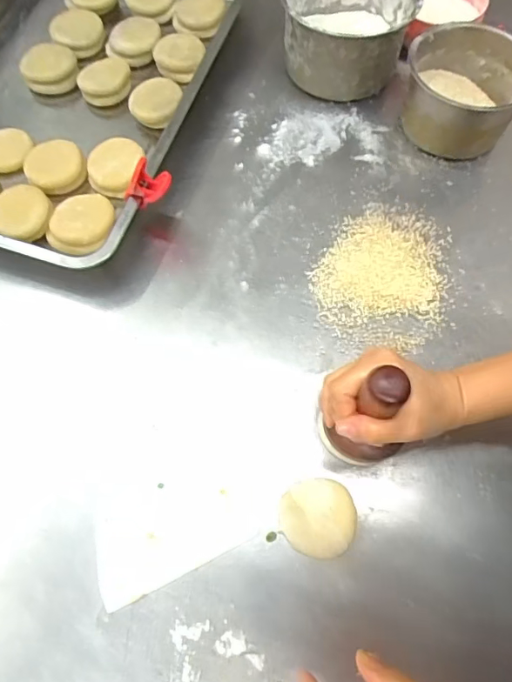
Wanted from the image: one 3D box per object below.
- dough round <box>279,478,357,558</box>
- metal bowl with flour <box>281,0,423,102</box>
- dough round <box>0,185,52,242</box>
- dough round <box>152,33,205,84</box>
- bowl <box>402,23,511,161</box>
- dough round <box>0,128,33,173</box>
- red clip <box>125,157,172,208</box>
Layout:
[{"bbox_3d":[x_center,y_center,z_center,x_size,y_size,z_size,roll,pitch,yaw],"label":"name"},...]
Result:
[{"bbox_3d":[0.049,0.140,0.386,0.058,0.018,0.058,-1,66,1],"label":"dough round"},{"bbox_3d":[0.107,-0.369,0.572,0.146,0.086,0.145,1,66,2],"label":"metal bowl with flour"},{"bbox_3d":[-0.235,-0.128,0.486,0.062,0.019,0.059,-1,66,1],"label":"dough round"},{"bbox_3d":[-0.093,-0.346,0.589,0.060,0.026,0.067,-6,66,-1],"label":"dough round"},{"bbox_3d":[0.228,-0.275,0.535,0.126,0.069,0.123,-1,66,1],"label":"bowl"},{"bbox_3d":[-0.284,-0.216,0.550,0.058,0.015,0.065,-36,70,-13],"label":"dough round"},{"bbox_3d":[-0.102,-0.148,0.457,0.042,0.040,0.025,-25,68,-9],"label":"red clip"}]

